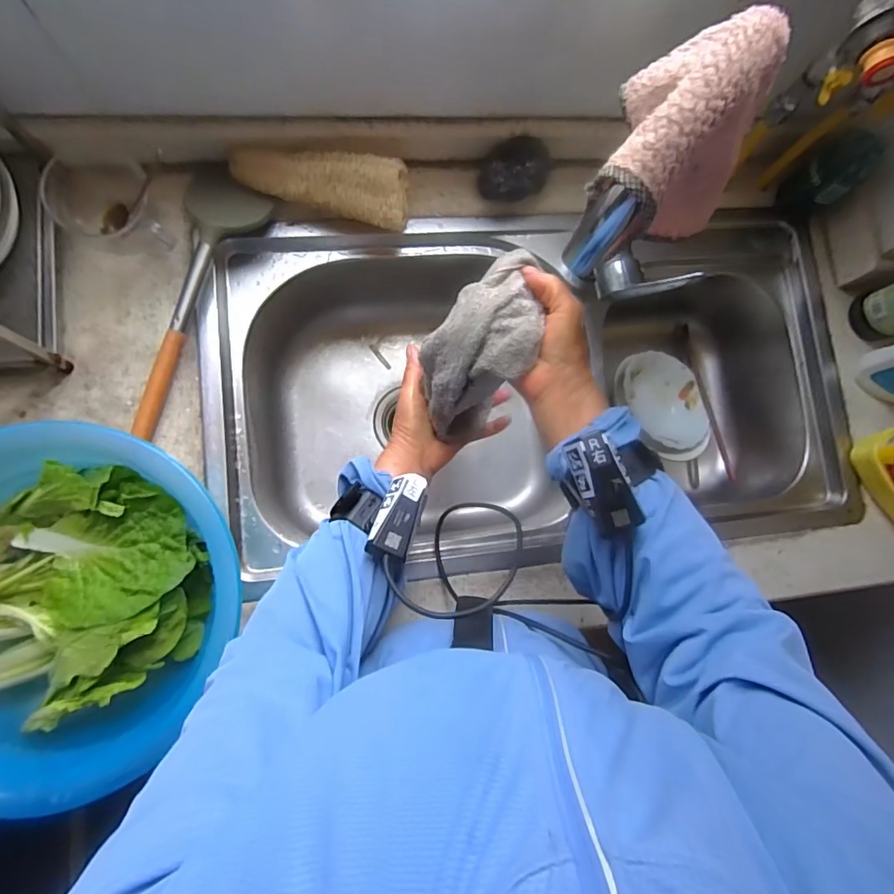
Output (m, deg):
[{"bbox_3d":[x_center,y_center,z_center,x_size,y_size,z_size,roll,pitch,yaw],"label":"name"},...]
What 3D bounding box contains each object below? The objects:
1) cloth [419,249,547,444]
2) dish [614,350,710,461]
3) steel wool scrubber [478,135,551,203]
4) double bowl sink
[{"bbox_3d":[0.020,-0.072,0.453,0.080,0.181,0.083,23,54,-4],"label":"cloth"},{"bbox_3d":[0.314,-0.057,0.763,0.158,0.046,0.166,9,67,-21],"label":"dish"},{"bbox_3d":[0.079,-0.318,0.603,0.084,0.055,0.061,-15,85,-9],"label":"steel wool scrubber"},{"bbox_3d":[0.113,-0.060,0.714,0.755,0.232,0.414,-8,84,-8],"label":"double bowl sink"}]

